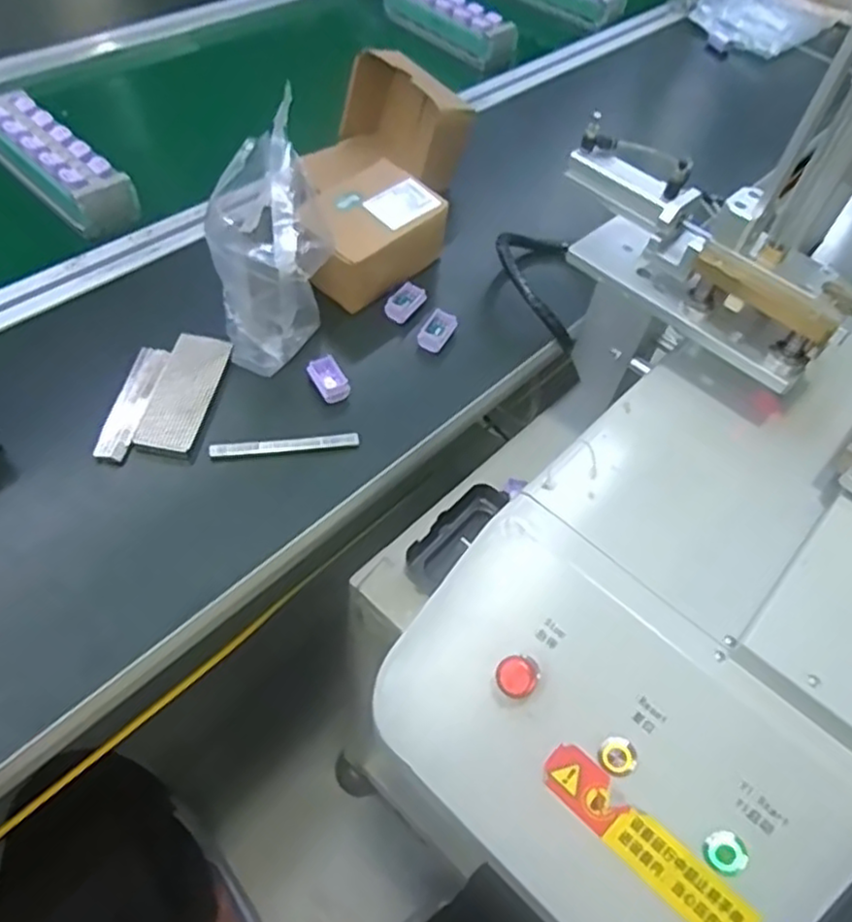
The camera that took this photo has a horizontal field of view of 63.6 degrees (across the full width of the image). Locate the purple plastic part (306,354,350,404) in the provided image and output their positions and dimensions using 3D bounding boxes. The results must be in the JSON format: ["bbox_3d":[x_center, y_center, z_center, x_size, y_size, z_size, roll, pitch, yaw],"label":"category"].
[{"bbox_3d":[-0.075,-0.065,0.540,0.027,0.012,0.037,-24,60,-22],"label":"purple plastic part"}]

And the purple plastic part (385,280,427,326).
[{"bbox_3d":[-0.018,-0.139,0.600,0.022,0.012,0.039,32,56,16],"label":"purple plastic part"}]

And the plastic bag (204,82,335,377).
[{"bbox_3d":[-0.123,-0.167,0.526,0.083,0.127,0.131,-14,55,-15],"label":"plastic bag"}]

